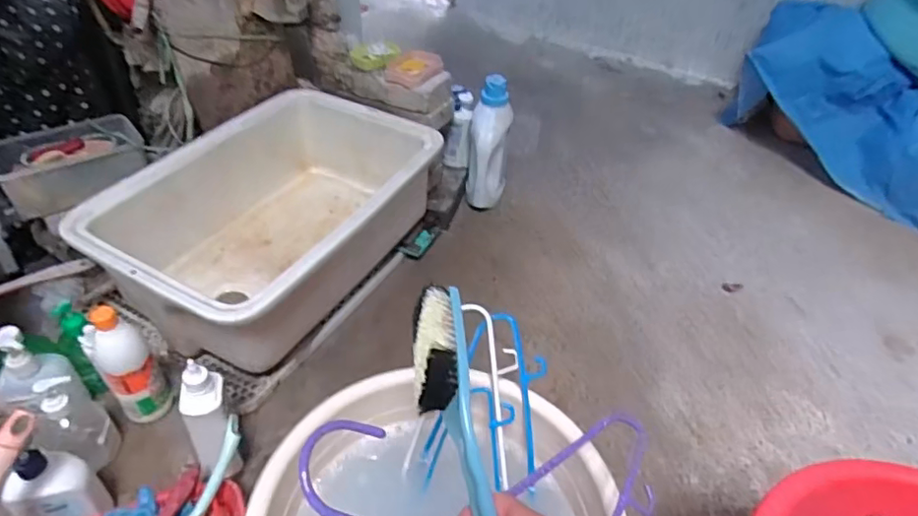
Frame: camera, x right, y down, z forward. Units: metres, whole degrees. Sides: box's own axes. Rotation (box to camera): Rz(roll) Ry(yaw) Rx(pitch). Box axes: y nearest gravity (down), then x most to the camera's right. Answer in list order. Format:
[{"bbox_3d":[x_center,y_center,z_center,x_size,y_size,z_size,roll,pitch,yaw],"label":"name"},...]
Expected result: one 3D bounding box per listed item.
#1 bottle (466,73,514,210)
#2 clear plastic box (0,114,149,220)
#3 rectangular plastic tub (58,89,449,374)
[{"bbox_3d":[0.070,-0.255,1.269,0.092,0.262,0.107,5,42,1],"label":"bottle"},{"bbox_3d":[-0.699,-0.168,1.024,0.234,0.083,0.158,-27,50,-30],"label":"clear plastic box"},{"bbox_3d":[-0.314,-0.081,1.040,0.388,0.188,0.605,24,45,21],"label":"rectangular plastic tub"}]

